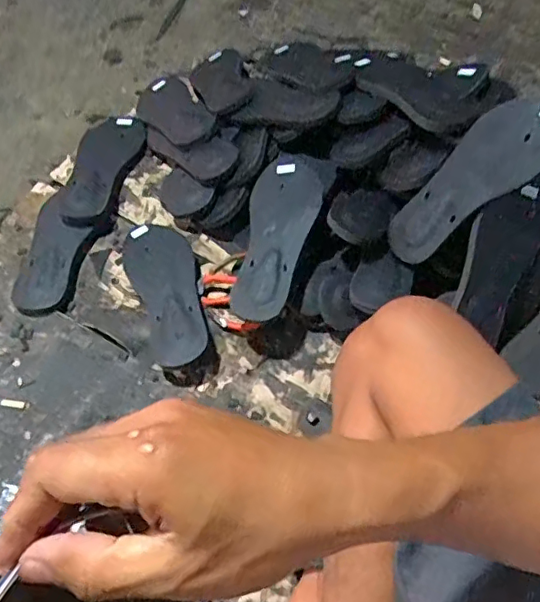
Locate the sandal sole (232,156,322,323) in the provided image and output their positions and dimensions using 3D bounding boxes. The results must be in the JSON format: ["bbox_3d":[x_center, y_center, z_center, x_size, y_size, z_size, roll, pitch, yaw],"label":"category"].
[{"bbox_3d":[0.009,-0.087,0.714,0.088,0.031,0.223,12,75,8],"label":"sandal sole"}]

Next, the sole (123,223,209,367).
[{"bbox_3d":[-0.132,-0.021,0.738,0.082,0.026,0.209,-18,60,-14],"label":"sole"}]

